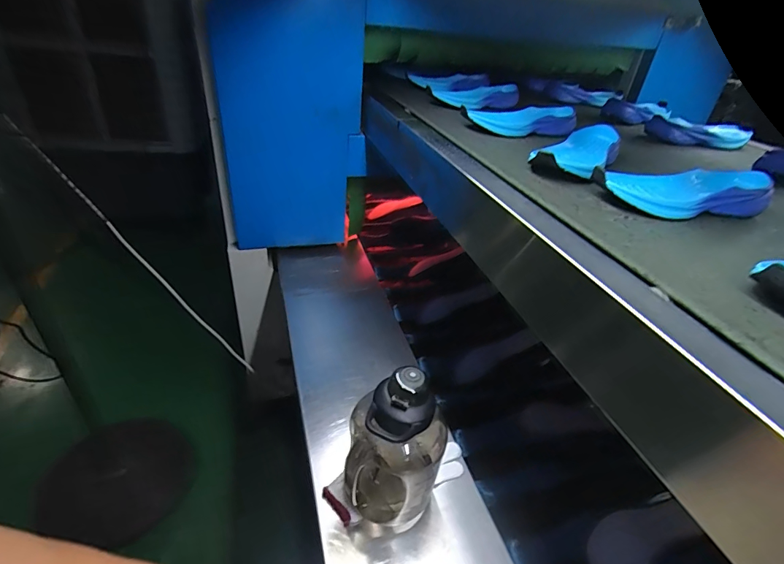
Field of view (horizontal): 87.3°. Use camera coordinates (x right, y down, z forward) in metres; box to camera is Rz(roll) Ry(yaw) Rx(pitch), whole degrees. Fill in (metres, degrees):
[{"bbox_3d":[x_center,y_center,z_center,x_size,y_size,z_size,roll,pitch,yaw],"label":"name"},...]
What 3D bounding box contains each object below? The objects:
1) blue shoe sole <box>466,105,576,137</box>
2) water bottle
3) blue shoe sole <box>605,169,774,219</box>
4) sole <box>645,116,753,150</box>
[{"bbox_3d":[0.240,-0.295,0.752,0.210,0.035,0.060,-7,38,-17],"label":"blue shoe sole"},{"bbox_3d":[0.003,0.220,0.523,0.118,0.215,0.102,4,36,-2],"label":"water bottle"},{"bbox_3d":[0.361,-0.115,0.516,0.213,0.040,0.088,-3,37,-12],"label":"blue shoe sole"},{"bbox_3d":[0.623,-0.296,0.819,0.234,0.040,0.082,-3,37,-12],"label":"sole"}]

